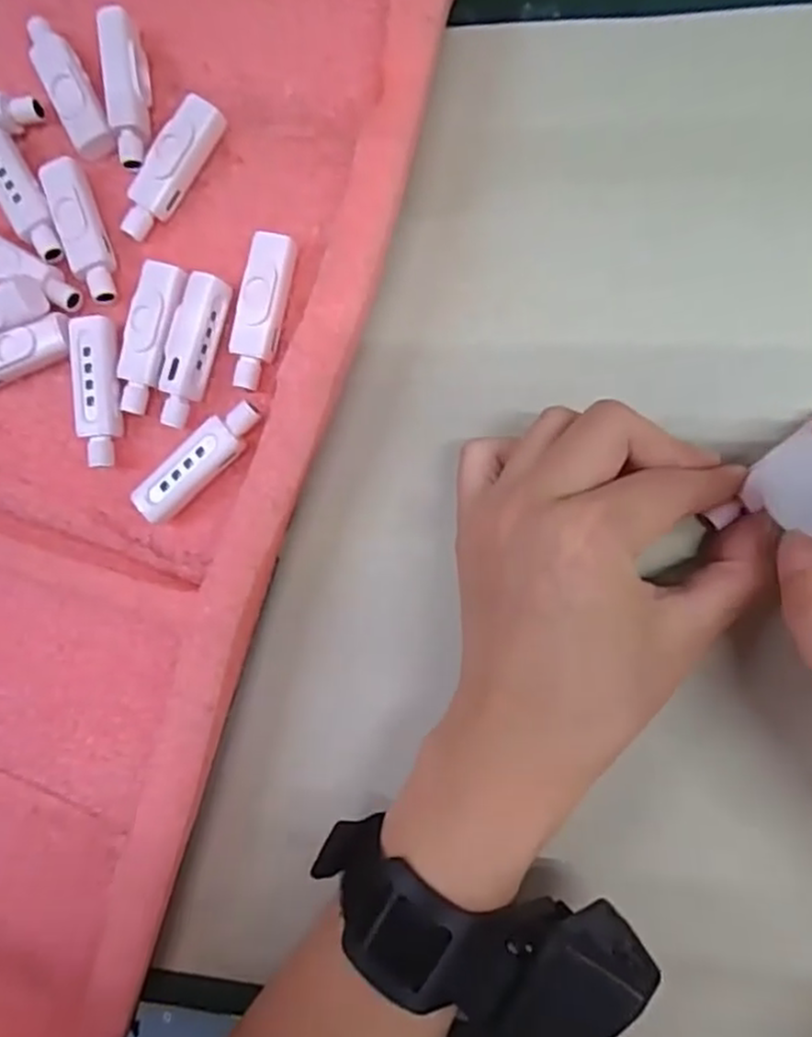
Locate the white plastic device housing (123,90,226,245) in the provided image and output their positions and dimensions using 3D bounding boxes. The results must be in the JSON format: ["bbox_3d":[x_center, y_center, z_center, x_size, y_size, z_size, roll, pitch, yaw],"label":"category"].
[{"bbox_3d":[-0.089,-0.132,0.276,0.015,0.015,0.056,38,94,8],"label":"white plastic device housing"}]

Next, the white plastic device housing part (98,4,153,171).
[{"bbox_3d":[-0.106,-0.162,0.277,0.012,0.016,0.059,-8,87,8],"label":"white plastic device housing part"}]

